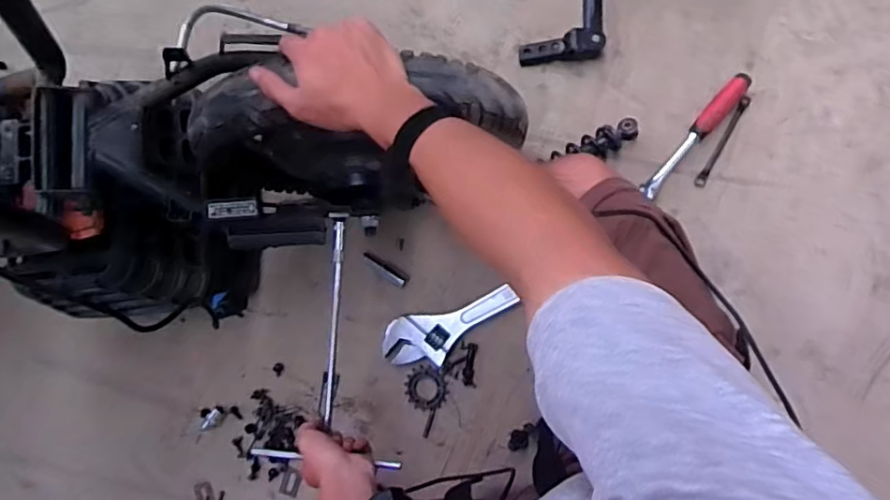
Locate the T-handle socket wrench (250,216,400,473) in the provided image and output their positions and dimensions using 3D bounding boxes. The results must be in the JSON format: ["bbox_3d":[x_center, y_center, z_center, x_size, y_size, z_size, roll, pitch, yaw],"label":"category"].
[{"bbox_3d":[-0.123,0.110,0.694,0.167,0.022,0.283,7,90,10],"label":"T-handle socket wrench"}]

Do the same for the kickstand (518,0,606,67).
[{"bbox_3d":[0.205,-0.356,0.866,0.106,0.031,0.226,31,93,10],"label":"kickstand"}]

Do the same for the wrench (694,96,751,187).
[{"bbox_3d":[0.388,-0.151,0.833,0.014,0.005,0.139,29,93,10],"label":"wrench"}]

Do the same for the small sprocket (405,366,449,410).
[{"bbox_3d":[-0.027,0.206,0.888,0.064,0.011,0.065,0,87,10],"label":"small sprocket"}]

